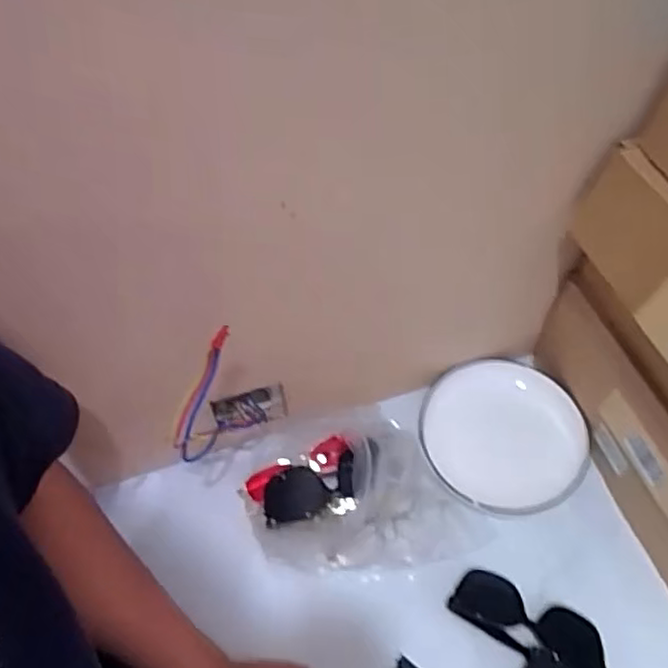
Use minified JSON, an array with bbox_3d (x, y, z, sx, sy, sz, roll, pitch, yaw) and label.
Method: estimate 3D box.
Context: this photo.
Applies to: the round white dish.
[{"bbox_3d":[0.182,0.102,0.695,0.170,0.035,0.167,-1,56,1],"label":"round white dish"}]

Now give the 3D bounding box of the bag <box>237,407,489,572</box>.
[{"bbox_3d":[0.032,0.149,0.647,0.247,0.094,0.149,-1,56,1],"label":"bag"}]

